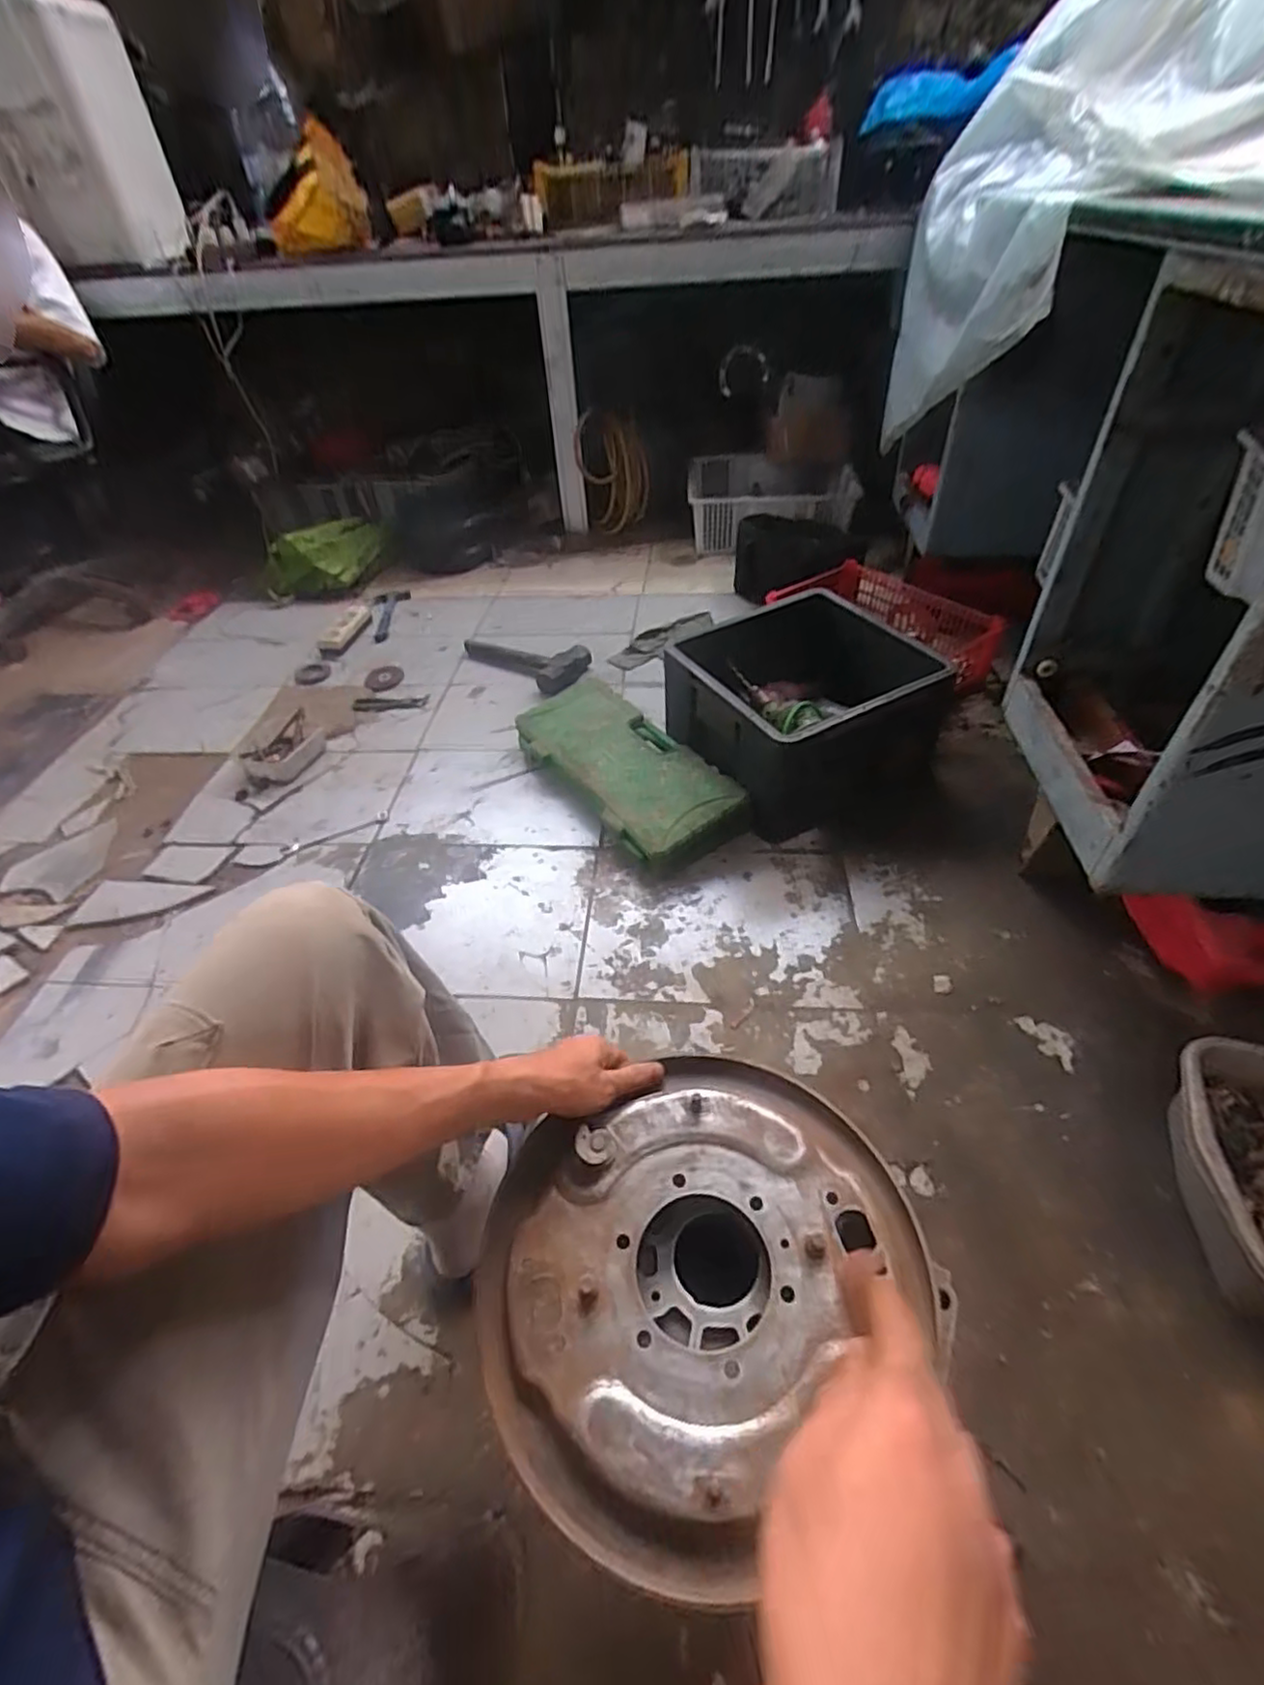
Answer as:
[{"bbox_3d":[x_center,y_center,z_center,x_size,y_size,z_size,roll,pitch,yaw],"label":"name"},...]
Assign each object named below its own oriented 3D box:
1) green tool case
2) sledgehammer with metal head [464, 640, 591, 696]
[{"bbox_3d":[-0.020,-0.134,1.242,0.202,0.090,0.483,-29,50,-23],"label":"green tool case"},{"bbox_3d":[-0.252,-0.450,1.621,0.335,0.049,0.153,30,55,30],"label":"sledgehammer with metal head"}]

